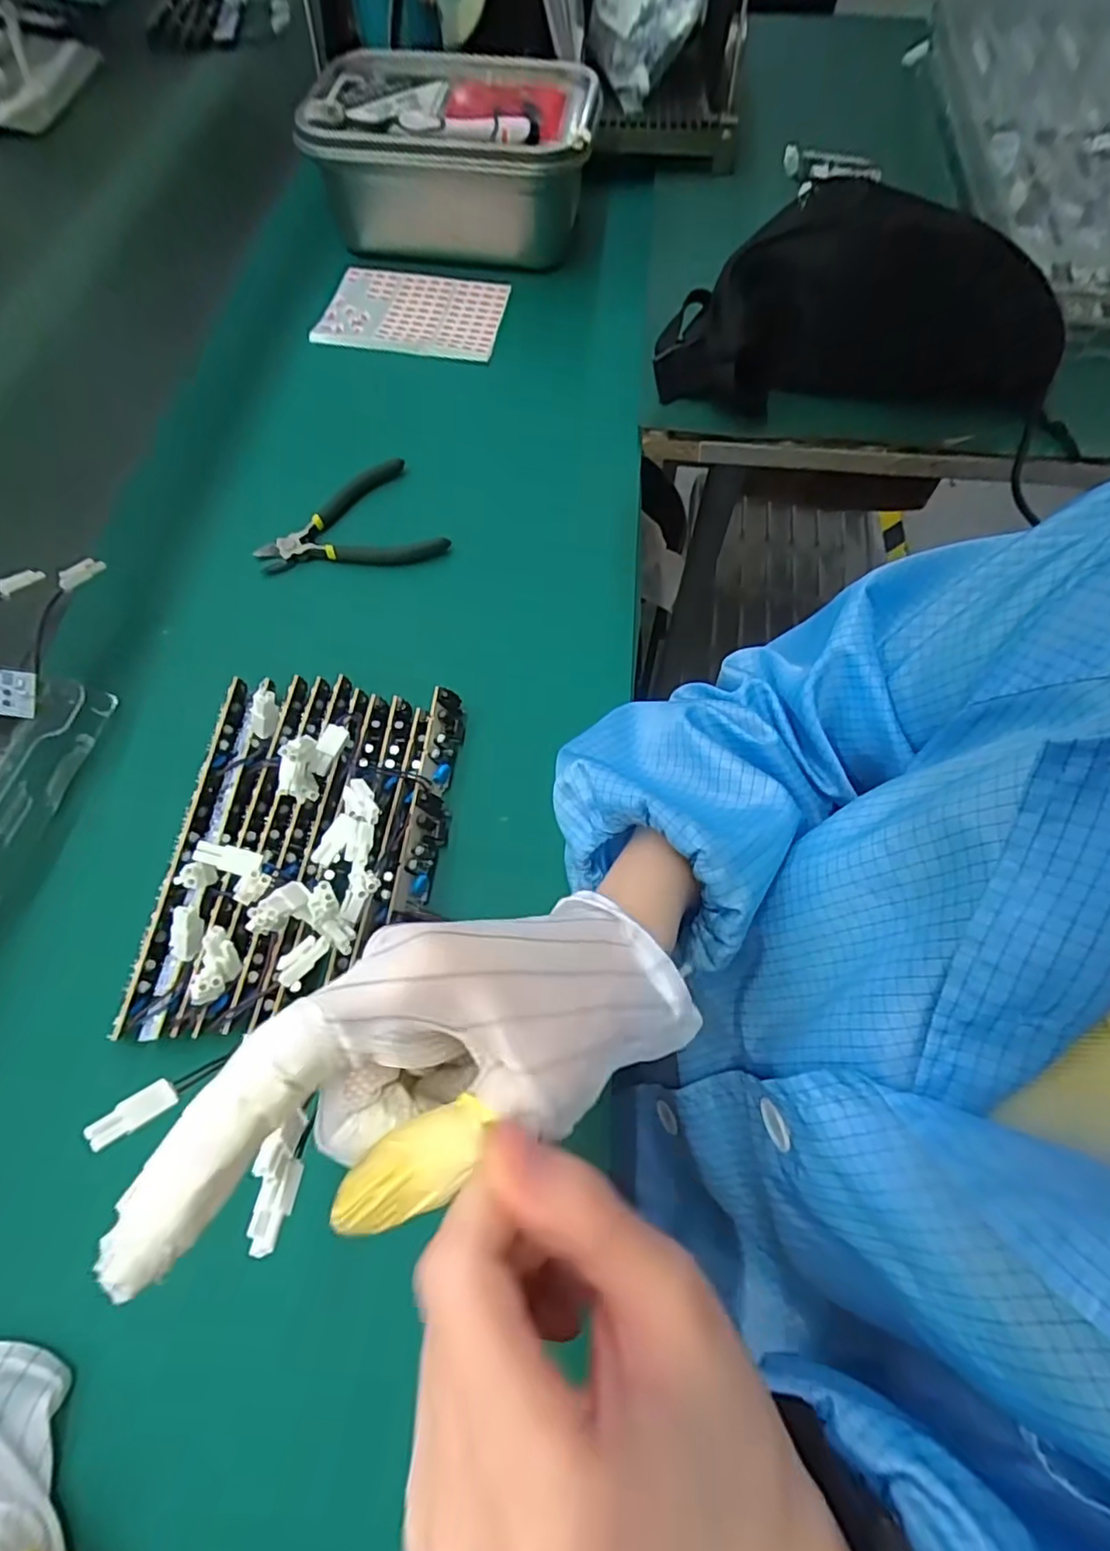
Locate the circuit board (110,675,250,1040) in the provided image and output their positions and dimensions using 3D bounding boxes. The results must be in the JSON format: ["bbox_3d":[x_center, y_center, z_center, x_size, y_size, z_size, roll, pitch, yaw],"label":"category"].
[{"bbox_3d":[-0.188,0.033,0.319,0.017,0.011,0.187,5,66,3],"label":"circuit board"}]

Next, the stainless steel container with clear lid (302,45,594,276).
[{"bbox_3d":[-0.086,-0.528,0.539,0.232,0.097,0.140,9,66,5],"label":"stainless steel container with clear lid"}]

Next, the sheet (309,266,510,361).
[{"bbox_3d":[-0.121,-0.408,0.541,0.156,0.010,0.117,14,68,9],"label":"sheet"}]

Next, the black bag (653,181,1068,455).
[{"bbox_3d":[0.229,-0.321,0.431,0.302,0.102,0.080,10,66,5],"label":"black bag"}]

